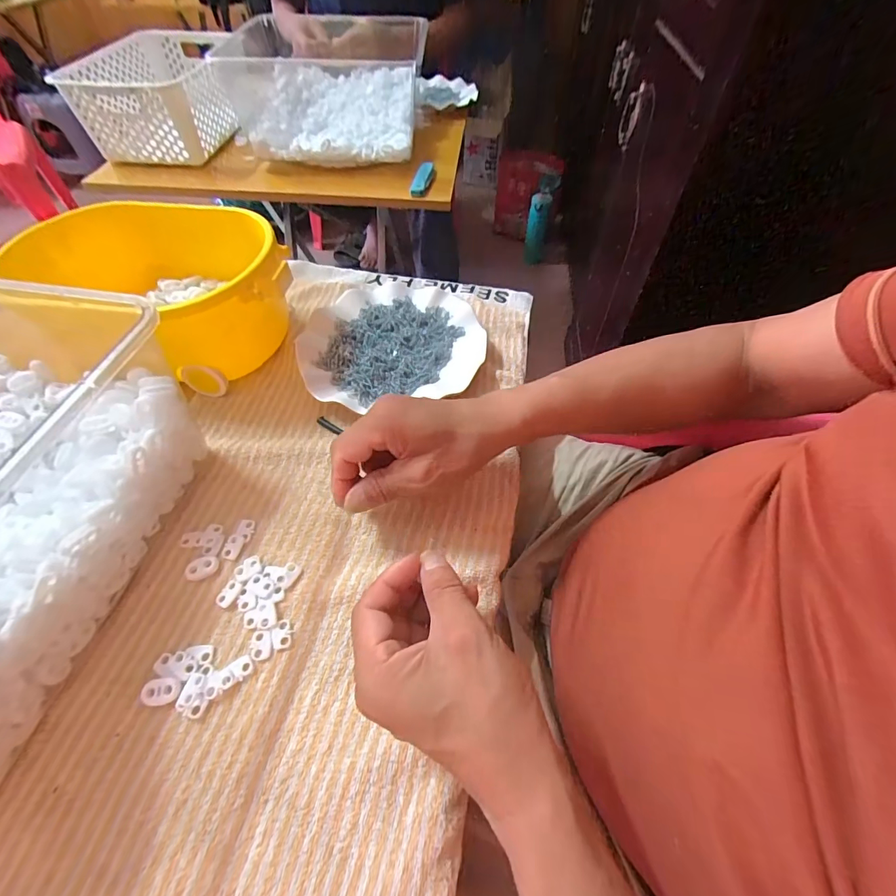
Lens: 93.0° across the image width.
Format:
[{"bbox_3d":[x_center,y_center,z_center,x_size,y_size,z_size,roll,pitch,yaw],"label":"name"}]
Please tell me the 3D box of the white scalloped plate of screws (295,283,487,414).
[{"bbox_3d":[-0.058,-0.111,0.435,0.179,0.024,0.158,-15,56,-11],"label":"white scalloped plate of screws"}]

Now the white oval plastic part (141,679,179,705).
[{"bbox_3d":[-0.179,0.151,0.264,0.021,0.004,0.014,5,55,-8],"label":"white oval plastic part"}]

